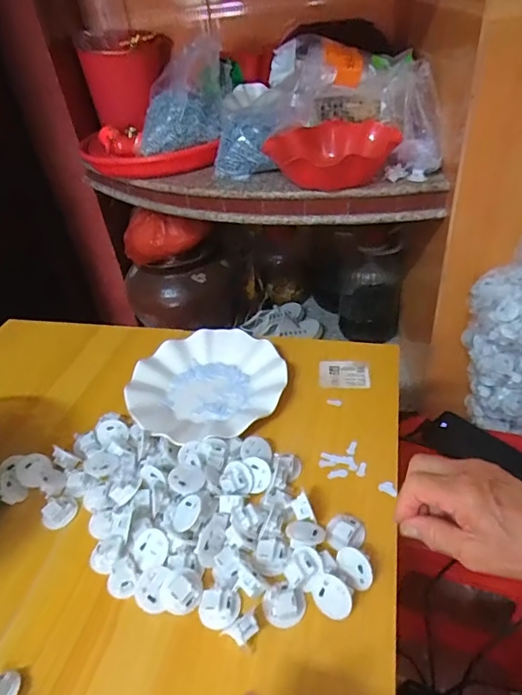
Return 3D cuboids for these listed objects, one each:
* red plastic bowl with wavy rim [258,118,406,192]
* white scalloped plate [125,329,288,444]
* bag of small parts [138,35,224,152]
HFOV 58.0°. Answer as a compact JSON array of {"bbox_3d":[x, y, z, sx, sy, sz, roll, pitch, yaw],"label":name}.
[{"bbox_3d":[0.122,-0.347,0.845,0.209,0.060,0.211,9,41,19],"label":"red plastic bowl with wavy rim"},{"bbox_3d":[-0.065,0.044,0.562,0.176,0.023,0.175,-4,39,3],"label":"white scalloped plate"},{"bbox_3d":[-0.160,-0.493,0.926,0.175,0.160,0.127,-8,39,-2],"label":"bag of small parts"}]

